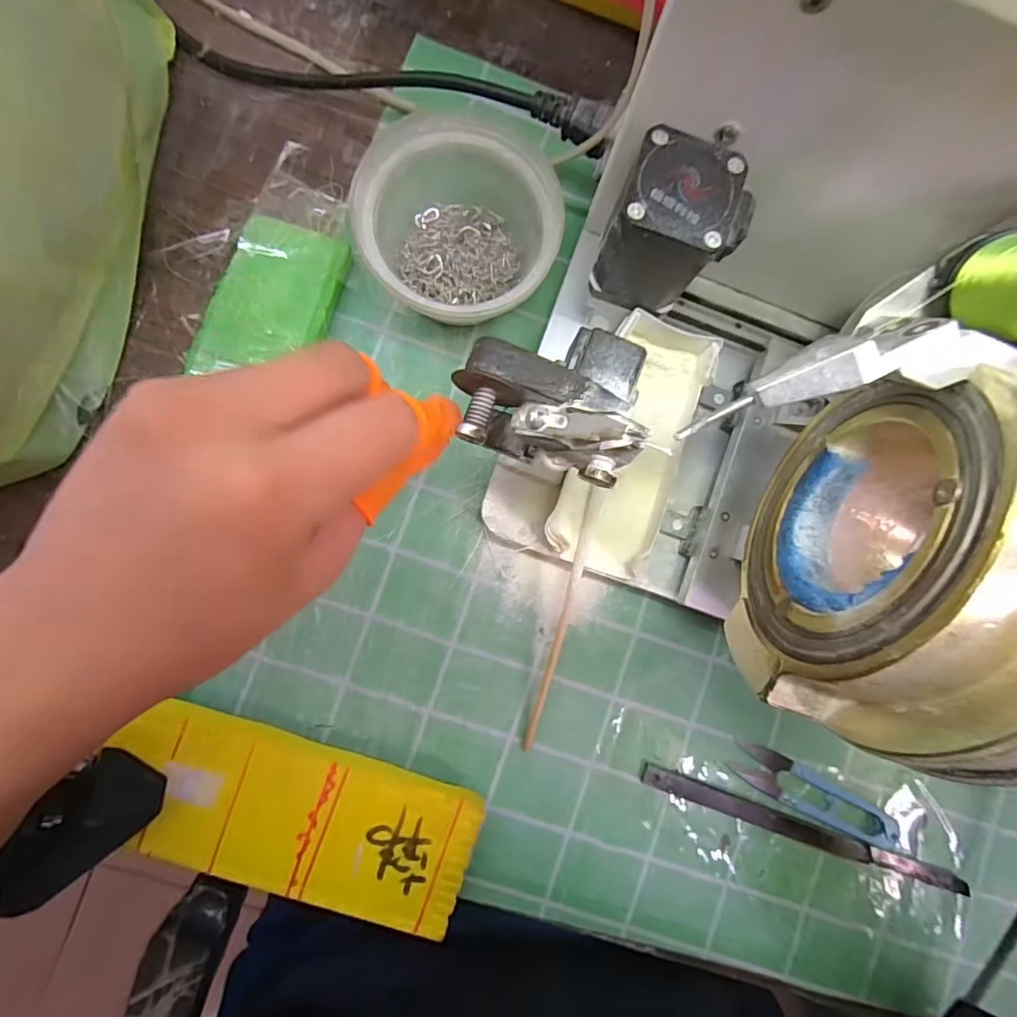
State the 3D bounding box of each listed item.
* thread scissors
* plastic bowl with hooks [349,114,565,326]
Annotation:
[{"bbox_3d":[0.175,0.163,0.290,0.096,0.009,0.023,26,85,-3],"label":"thread scissors"},{"bbox_3d":[-0.026,-0.139,0.270,0.096,0.053,0.097,0,87,-4],"label":"plastic bowl with hooks"}]

